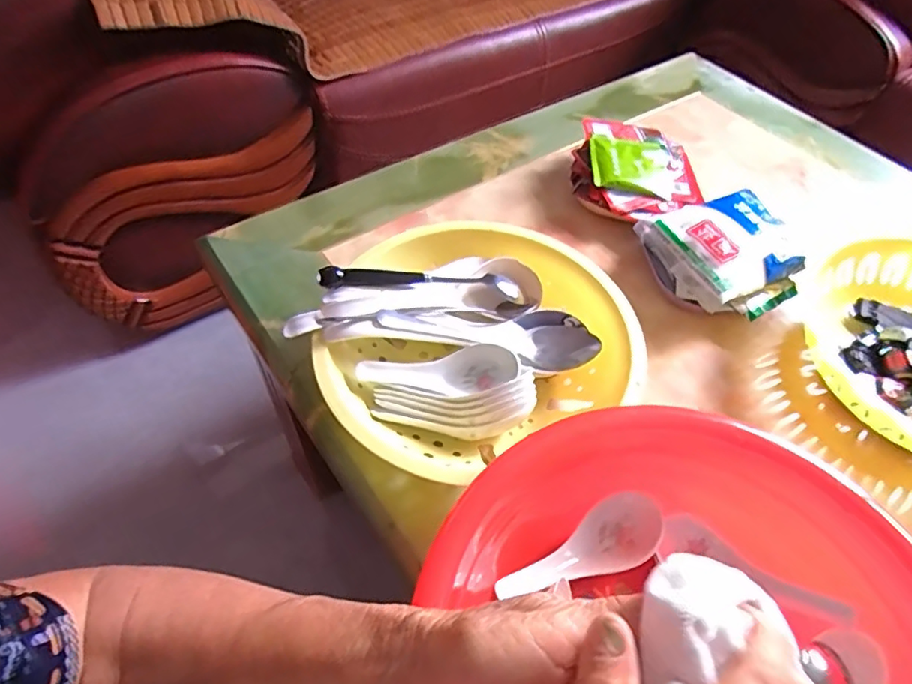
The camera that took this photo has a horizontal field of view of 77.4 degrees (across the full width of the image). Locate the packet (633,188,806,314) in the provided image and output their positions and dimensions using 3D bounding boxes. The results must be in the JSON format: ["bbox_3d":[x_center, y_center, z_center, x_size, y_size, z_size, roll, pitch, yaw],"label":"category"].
[{"bbox_3d":[0.264,-0.088,0.564,0.128,0.059,0.123,-14,55,-13],"label":"packet"}]

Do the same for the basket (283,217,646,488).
[{"bbox_3d":[0.010,-0.003,0.479,0.251,0.075,0.219,-26,59,-20],"label":"basket"}]

